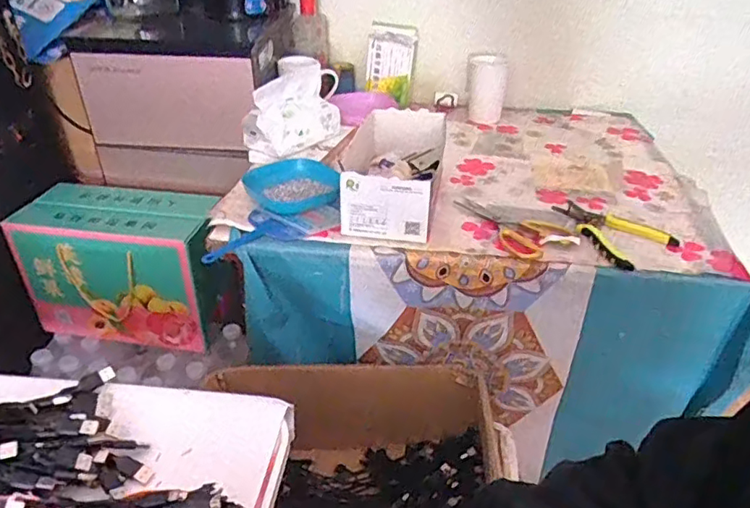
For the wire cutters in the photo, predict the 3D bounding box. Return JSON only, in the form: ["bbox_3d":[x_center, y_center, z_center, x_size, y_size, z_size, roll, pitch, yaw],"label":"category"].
[{"bbox_3d":[0.329,-0.039,0.811,0.123,0.015,0.159,-20,40,-28],"label":"wire cutters"}]

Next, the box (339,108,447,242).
[{"bbox_3d":[0.036,-0.131,0.875,0.122,0.094,0.263,7,35,8],"label":"box"}]

